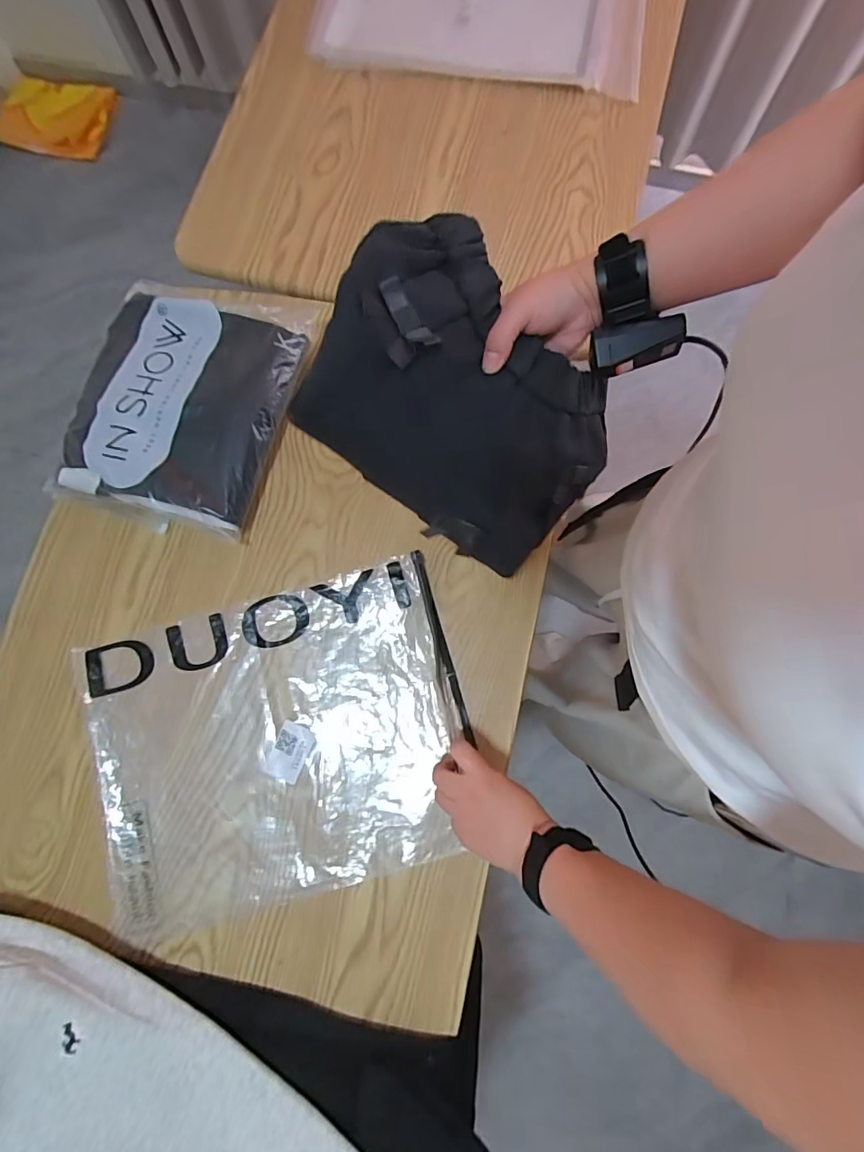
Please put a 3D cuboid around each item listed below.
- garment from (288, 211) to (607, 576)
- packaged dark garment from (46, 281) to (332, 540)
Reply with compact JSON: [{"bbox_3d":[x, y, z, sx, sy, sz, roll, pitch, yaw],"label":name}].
[{"bbox_3d":[0.039,-0.135,0.408,0.278,0.037,0.194,36,95,-30],"label":"garment"},{"bbox_3d":[-0.289,-0.213,0.583,0.235,0.054,0.307,15,80,3],"label":"packaged dark garment"}]

